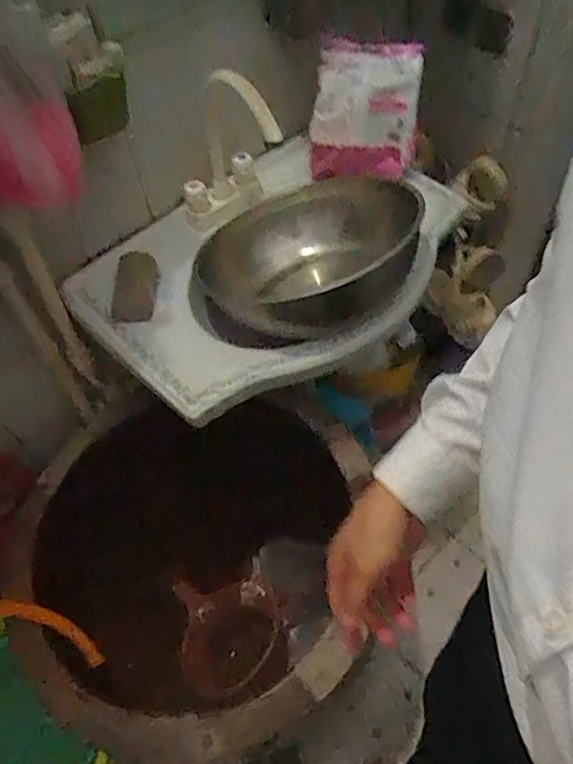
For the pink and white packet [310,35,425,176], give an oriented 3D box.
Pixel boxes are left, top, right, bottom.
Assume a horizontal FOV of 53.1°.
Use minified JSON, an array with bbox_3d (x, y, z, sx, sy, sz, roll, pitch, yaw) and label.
[{"bbox_3d":[0.133,-0.449,0.953,0.173,0.200,0.038,-4,27,-7],"label":"pink and white packet"}]

